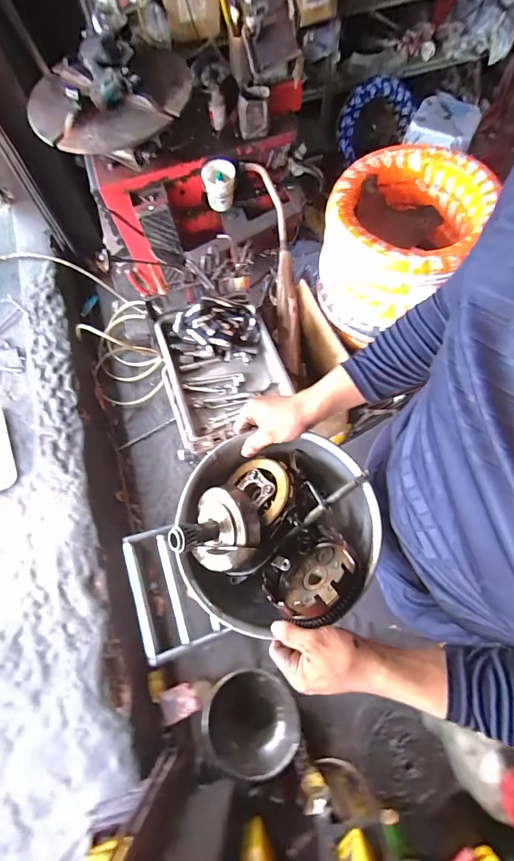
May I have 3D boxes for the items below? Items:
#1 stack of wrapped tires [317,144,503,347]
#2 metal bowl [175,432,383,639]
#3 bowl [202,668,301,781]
[{"bbox_3d":[0.427,-0.578,1.175,0.396,0.344,0.448,31,74,14],"label":"stack of wrapped tires"},{"bbox_3d":[0.026,0.128,0.491,0.244,0.092,0.237,-1,69,2],"label":"metal bowl"},{"bbox_3d":[-0.016,0.924,1.182,0.286,0.102,0.261,-1,69,2],"label":"bowl"}]

